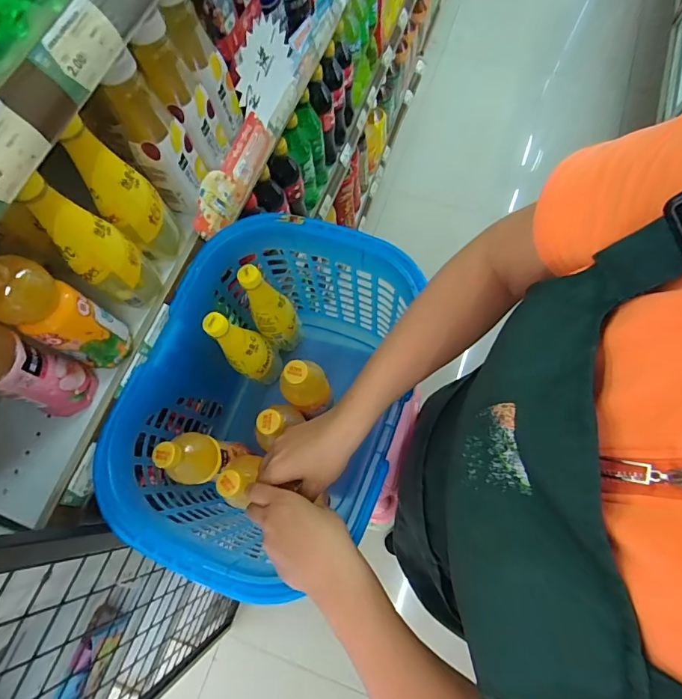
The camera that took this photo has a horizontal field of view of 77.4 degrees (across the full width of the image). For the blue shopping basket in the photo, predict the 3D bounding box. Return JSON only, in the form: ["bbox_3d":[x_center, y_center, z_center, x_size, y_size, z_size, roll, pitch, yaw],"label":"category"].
[{"bbox_3d":[-0.084,0.069,0.585,0.304,0.252,0.411,19,73,9],"label":"blue shopping basket"}]

